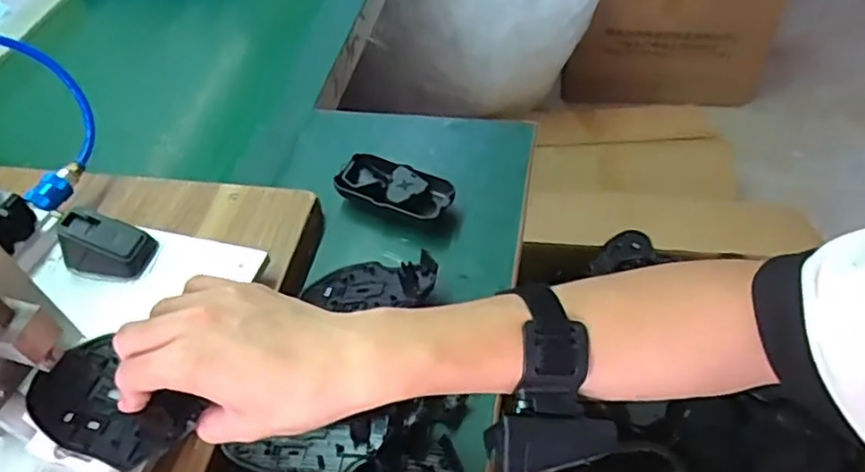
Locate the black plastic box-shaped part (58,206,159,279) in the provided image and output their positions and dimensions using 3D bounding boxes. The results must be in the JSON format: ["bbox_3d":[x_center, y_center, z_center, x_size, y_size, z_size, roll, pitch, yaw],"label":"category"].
[{"bbox_3d":[-0.259,0.004,0.502,0.066,0.034,0.040,10,51,13],"label":"black plastic box-shaped part"}]

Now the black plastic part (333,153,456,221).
[{"bbox_3d":[-0.034,-0.041,0.588,0.106,0.025,0.050,19,54,20],"label":"black plastic part"}]

